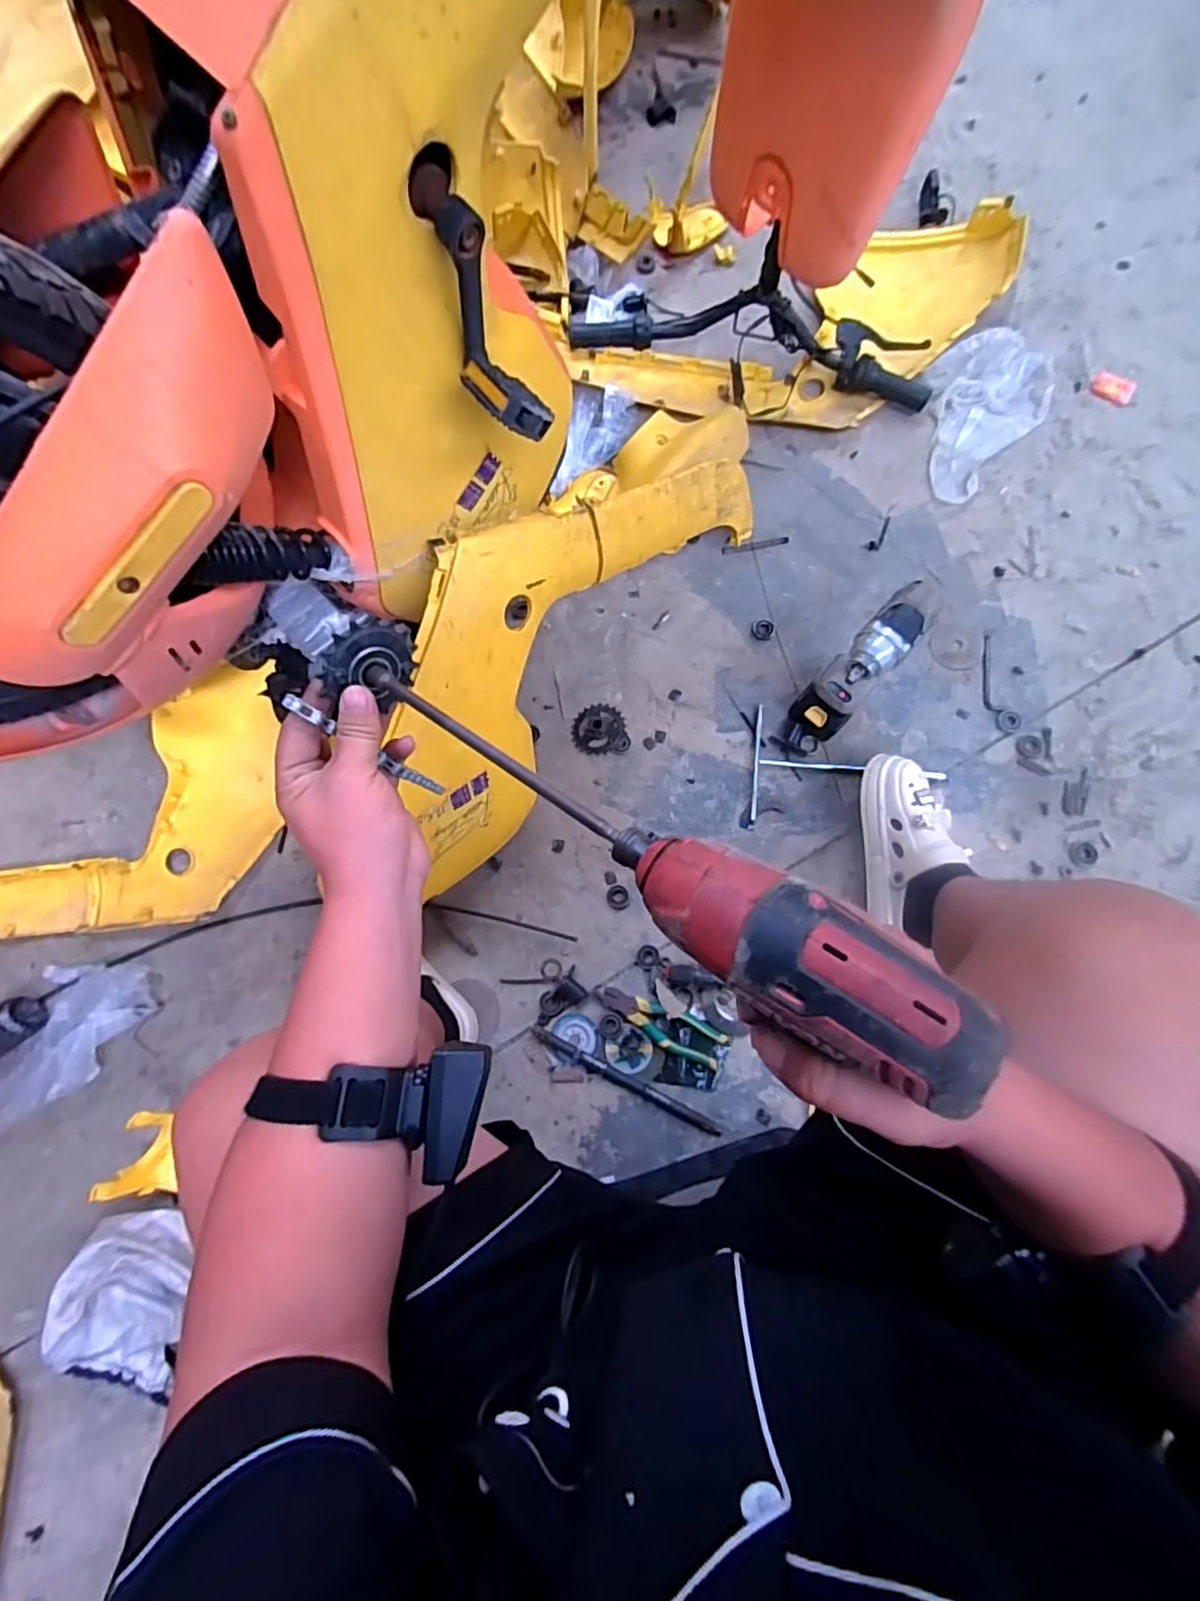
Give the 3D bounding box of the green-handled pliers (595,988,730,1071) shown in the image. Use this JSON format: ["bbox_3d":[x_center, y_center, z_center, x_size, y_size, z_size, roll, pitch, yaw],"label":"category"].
[{"bbox_3d":[0.085,0.326,0.873,0.188,0.023,0.057,19,80,7],"label":"green-handled pliers"}]

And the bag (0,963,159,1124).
[{"bbox_3d":[-0.800,0.358,0.900,0.203,0.054,0.248,13,79,6],"label":"bag"}]

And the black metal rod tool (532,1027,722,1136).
[{"bbox_3d":[0.035,0.403,0.870,0.293,0.011,0.018,26,81,8],"label":"black metal rod tool"}]

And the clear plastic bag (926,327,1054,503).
[{"bbox_3d":[0.669,-0.703,1.075,0.207,0.050,0.343,42,83,10],"label":"clear plastic bag"}]

